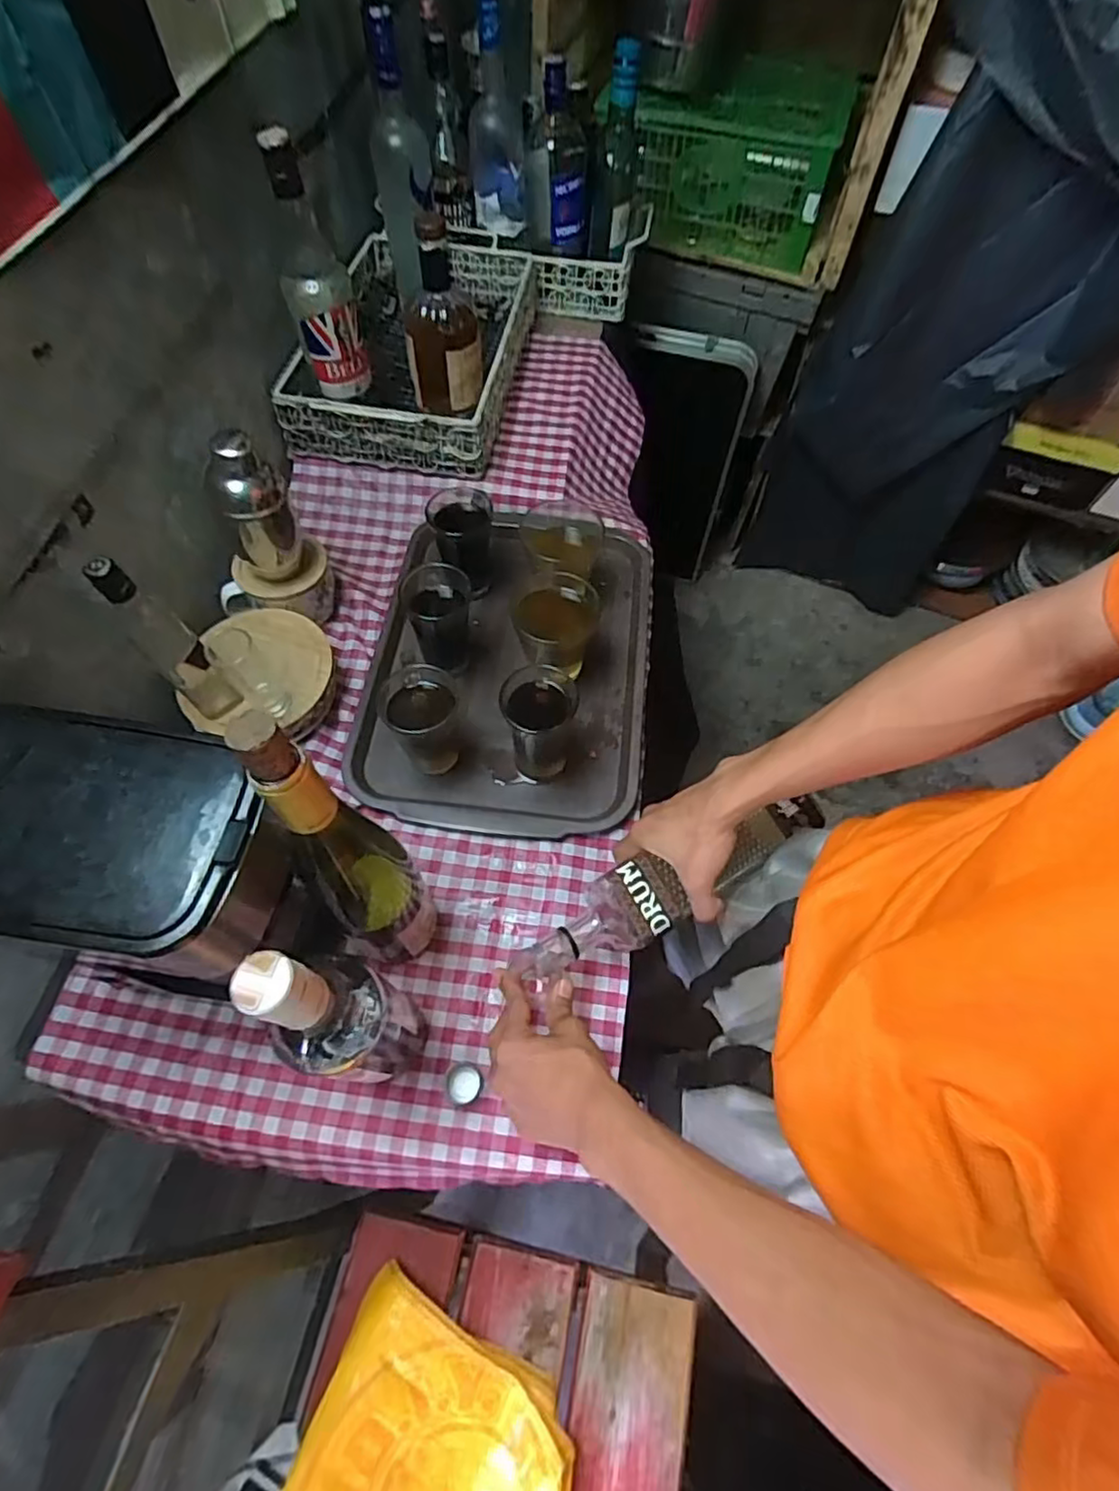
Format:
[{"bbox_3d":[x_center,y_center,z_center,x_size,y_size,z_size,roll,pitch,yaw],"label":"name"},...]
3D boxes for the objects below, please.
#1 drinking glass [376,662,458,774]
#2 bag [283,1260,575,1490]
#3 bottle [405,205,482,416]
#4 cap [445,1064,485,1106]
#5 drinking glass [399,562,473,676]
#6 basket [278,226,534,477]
[{"bbox_3d":[-0.134,-0.025,0.633,0.072,0.102,0.074,1,61,-2],"label":"drinking glass"},{"bbox_3d":[-0.104,0.640,0.590,0.240,0.053,0.164,24,63,11],"label":"bag"},{"bbox_3d":[-0.140,-0.500,0.763,0.081,0.187,0.064,22,62,10],"label":"bottle"},{"bbox_3d":[-0.078,0.280,0.529,0.030,0.011,0.029,7,61,2],"label":"cap"},{"bbox_3d":[-0.126,-0.133,0.686,0.067,0.121,0.074,-10,62,-8],"label":"drinking glass"},{"bbox_3d":[-0.189,-0.534,0.879,0.244,0.105,0.406,9,61,3],"label":"basket"}]

